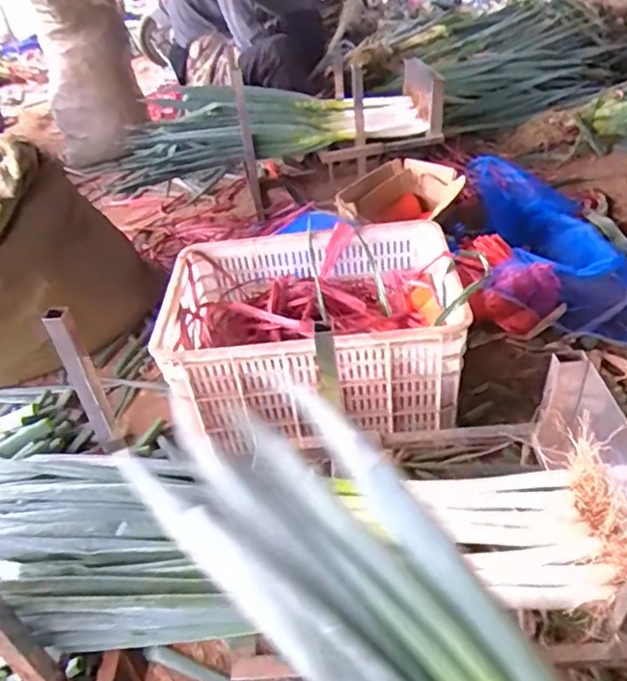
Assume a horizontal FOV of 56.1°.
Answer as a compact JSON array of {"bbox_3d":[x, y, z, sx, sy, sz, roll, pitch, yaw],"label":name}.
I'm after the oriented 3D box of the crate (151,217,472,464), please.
[{"bbox_3d":[0.006,-0.017,1.054,0.489,0.205,0.371,-2,40,7],"label":"crate"}]

